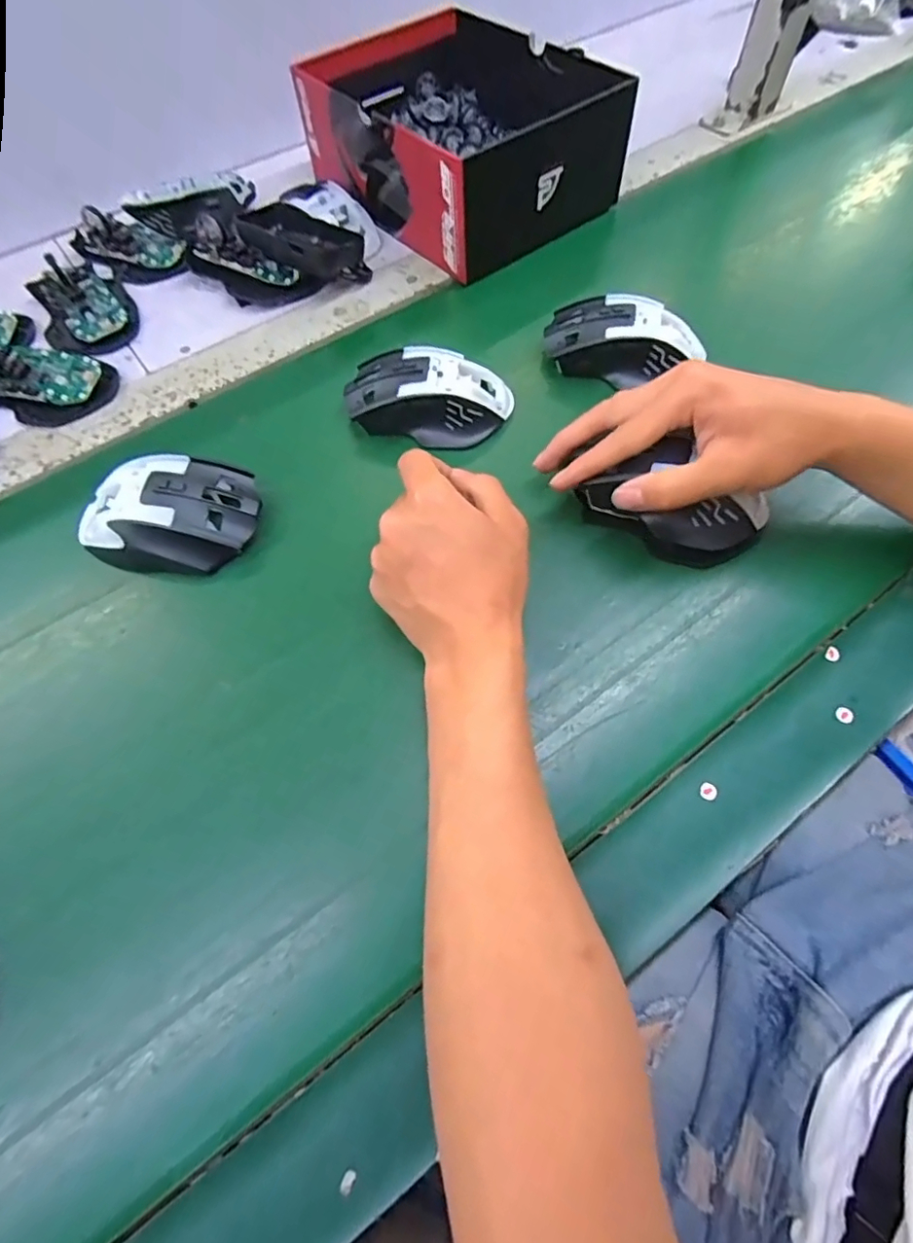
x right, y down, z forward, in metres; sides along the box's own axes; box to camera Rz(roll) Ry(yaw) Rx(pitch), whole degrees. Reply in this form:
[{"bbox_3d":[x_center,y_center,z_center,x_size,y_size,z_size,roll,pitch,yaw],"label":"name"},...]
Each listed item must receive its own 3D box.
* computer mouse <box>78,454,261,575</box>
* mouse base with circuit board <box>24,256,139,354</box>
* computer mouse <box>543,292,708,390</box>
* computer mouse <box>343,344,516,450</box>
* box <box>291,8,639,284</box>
[{"bbox_3d":[-0.178,-0.067,0.349,0.107,0.036,0.070,-1,62,1],"label":"computer mouse"},{"bbox_3d":[-0.312,-0.265,0.462,0.070,0.026,0.120,-31,66,-14],"label":"mouse base with circuit board"},{"bbox_3d":[0.120,-0.204,0.407,0.111,0.039,0.069,19,65,11],"label":"computer mouse"},{"bbox_3d":[-0.020,-0.158,0.389,0.116,0.037,0.066,4,63,4],"label":"computer mouse"},{"bbox_3d":[-0.001,-0.441,0.507,0.193,0.087,0.246,-36,67,-16],"label":"box"}]

